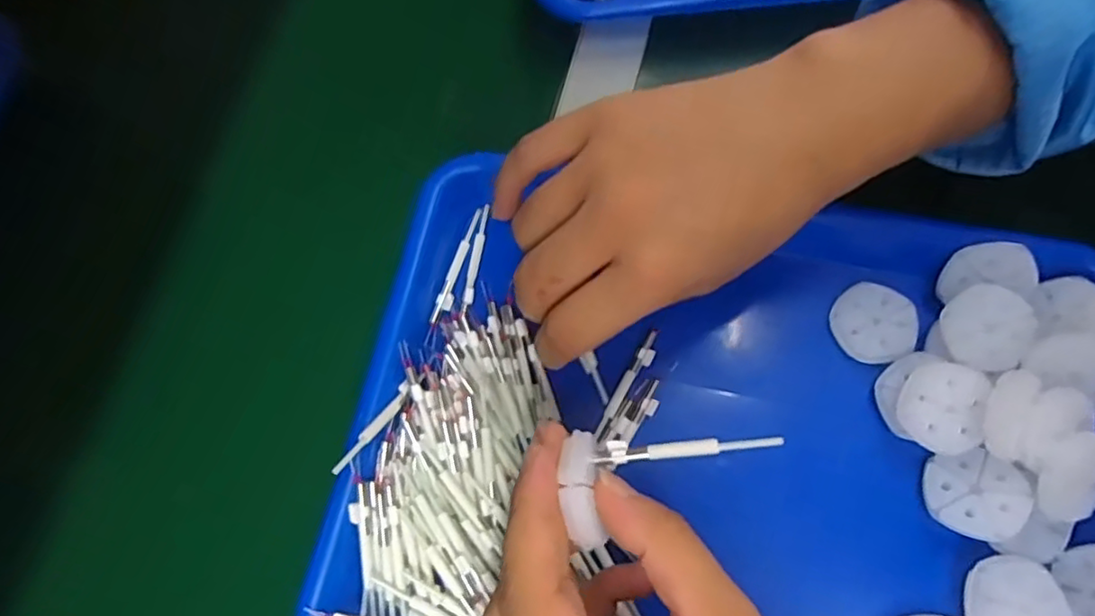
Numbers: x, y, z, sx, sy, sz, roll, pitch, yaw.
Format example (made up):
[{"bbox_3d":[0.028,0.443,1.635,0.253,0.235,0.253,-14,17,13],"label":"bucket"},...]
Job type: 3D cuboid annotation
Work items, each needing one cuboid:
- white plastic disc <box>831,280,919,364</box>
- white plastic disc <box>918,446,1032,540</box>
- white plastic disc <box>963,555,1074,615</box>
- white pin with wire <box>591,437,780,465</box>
[{"bbox_3d":[0.156,0.006,0.300,0.037,0.007,0.038,-1,72,3],"label":"white plastic disc"},{"bbox_3d":[0.180,0.078,0.266,0.038,0.004,0.034,9,66,28],"label":"white plastic disc"},{"bbox_3d":[0.190,0.120,0.254,0.040,0.005,0.037,-1,72,3],"label":"white plastic disc"},{"bbox_3d":[0.048,0.049,0.221,0.064,0.004,0.007,-7,71,11],"label":"white pin with wire"}]

